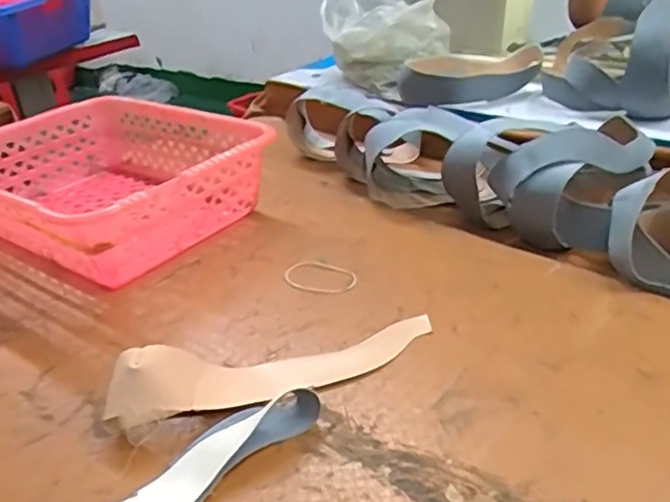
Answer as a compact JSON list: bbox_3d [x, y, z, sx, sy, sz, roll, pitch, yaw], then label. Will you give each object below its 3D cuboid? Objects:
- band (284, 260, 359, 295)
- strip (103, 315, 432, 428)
[{"bbox_3d":[-0.018,0.030,0.753,0.091,0.010,0.057,13,35,29],"label":"band"},{"bbox_3d":[-0.050,0.095,0.591,0.312,0.049,0.060,-15,31,-15],"label":"strip"}]

